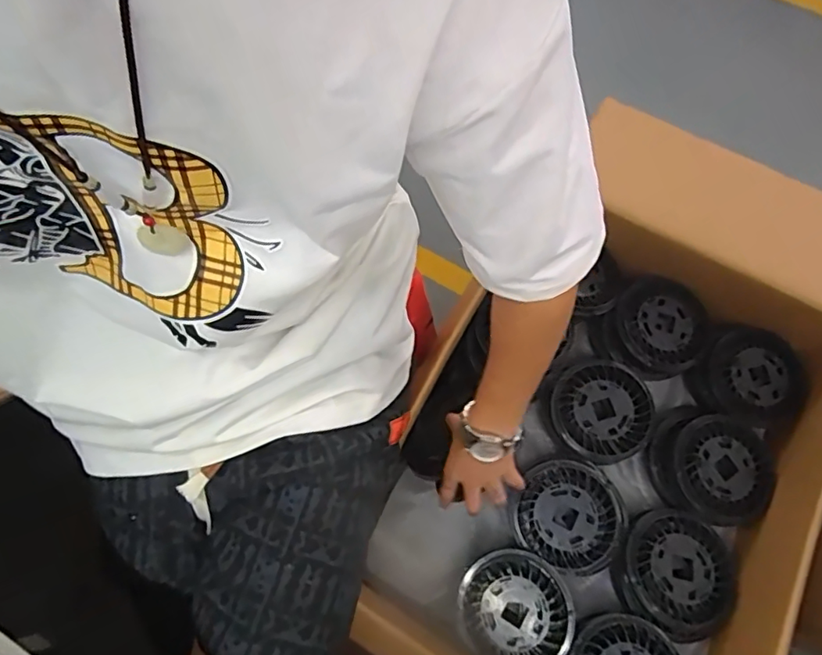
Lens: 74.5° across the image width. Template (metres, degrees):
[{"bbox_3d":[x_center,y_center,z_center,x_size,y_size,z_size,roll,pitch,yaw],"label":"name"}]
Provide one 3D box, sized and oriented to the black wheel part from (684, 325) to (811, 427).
[{"bbox_3d":[0.461,0.067,0.750,0.127,0.050,0.135,1,70,-1],"label":"black wheel part"}]

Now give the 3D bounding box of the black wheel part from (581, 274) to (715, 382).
[{"bbox_3d":[0.342,0.004,0.771,0.156,0.058,0.138,-29,73,-11],"label":"black wheel part"}]

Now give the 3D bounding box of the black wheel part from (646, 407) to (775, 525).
[{"bbox_3d":[0.393,0.184,0.718,0.150,0.057,0.155,-24,72,-10],"label":"black wheel part"}]

